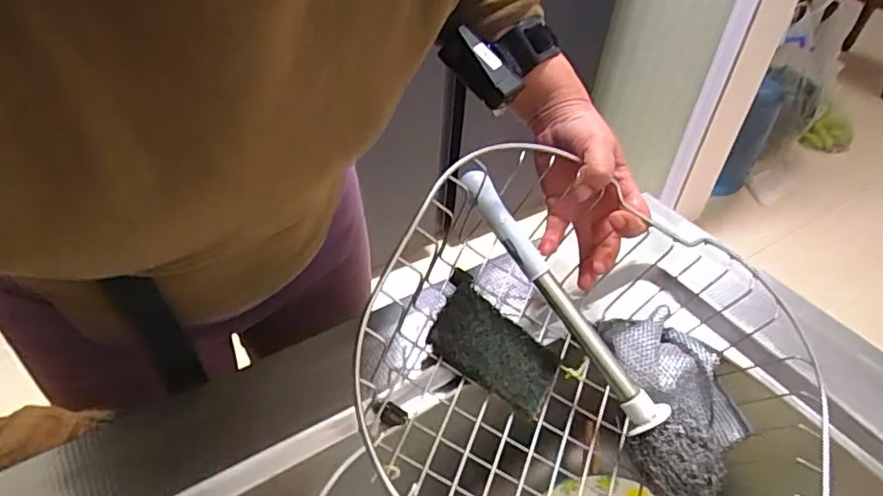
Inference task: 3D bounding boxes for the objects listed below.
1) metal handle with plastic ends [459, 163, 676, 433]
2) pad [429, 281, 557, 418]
[{"bbox_3d":[0.085,0.036,0.435,0.019,0.025,0.224,-31,82,-34],"label":"metal handle with plastic ends"},{"bbox_3d":[0.040,0.079,0.443,0.102,0.015,0.061,43,56,-2],"label":"pad"}]

